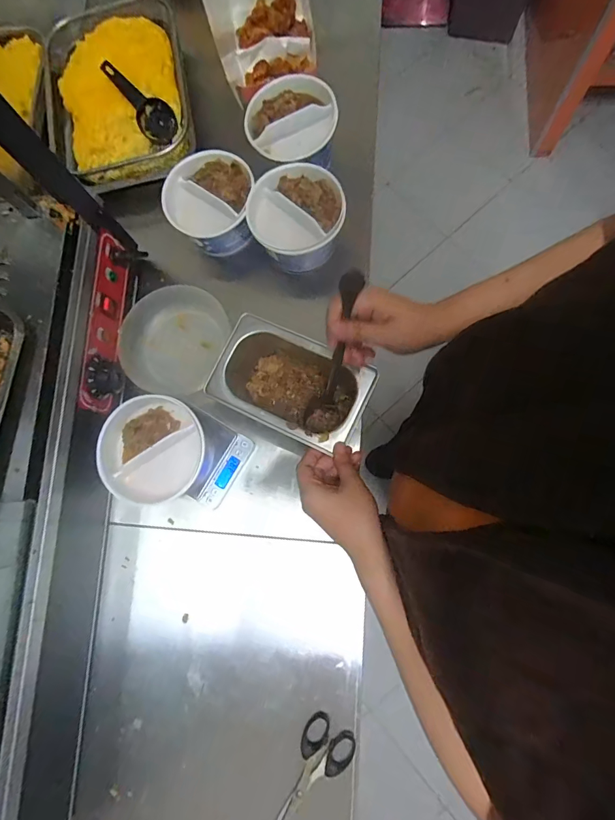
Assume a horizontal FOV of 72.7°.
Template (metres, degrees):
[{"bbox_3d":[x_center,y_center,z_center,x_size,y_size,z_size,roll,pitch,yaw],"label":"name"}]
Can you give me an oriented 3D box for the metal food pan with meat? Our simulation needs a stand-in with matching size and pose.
[{"bbox_3d":[-0.020,-0.025,0.513,0.175,0.090,0.107,26,81,6],"label":"metal food pan with meat"}]

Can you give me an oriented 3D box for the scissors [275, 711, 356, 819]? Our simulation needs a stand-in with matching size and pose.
[{"bbox_3d":[0.001,0.436,0.487,0.059,0.013,0.147,28,81,6],"label":"scissors"}]

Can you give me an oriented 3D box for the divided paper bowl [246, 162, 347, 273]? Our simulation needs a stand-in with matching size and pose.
[{"bbox_3d":[-0.013,-0.258,0.573,0.132,0.063,0.129,-1,79,6],"label":"divided paper bowl"}]

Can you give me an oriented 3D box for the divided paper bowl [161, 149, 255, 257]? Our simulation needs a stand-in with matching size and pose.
[{"bbox_3d":[-0.140,-0.288,0.597,0.123,0.070,0.122,-1,79,6],"label":"divided paper bowl"}]

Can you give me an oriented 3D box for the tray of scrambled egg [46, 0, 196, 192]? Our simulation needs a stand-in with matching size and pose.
[{"bbox_3d":[-0.287,-0.485,0.649,0.197,0.072,0.291,-12,79,-1],"label":"tray of scrambled egg"}]

